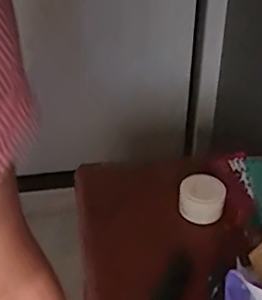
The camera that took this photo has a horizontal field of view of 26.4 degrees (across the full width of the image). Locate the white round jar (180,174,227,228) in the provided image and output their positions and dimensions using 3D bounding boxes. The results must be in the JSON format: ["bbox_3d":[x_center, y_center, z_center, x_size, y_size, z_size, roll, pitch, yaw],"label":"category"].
[{"bbox_3d":[0.122,0.084,0.947,0.076,0.052,0.078,0,36,0],"label":"white round jar"}]

